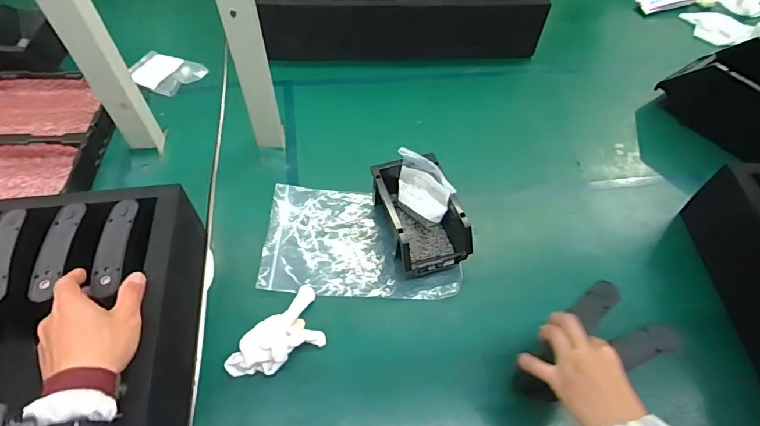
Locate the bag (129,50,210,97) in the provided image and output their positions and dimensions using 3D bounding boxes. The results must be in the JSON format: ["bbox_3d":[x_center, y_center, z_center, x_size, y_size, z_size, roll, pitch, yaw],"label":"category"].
[{"bbox_3d":[-0.408,-0.267,0.844,0.128,0.012,0.101,20,57,11],"label":"bag"}]

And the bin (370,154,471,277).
[{"bbox_3d":[0.056,0.002,0.642,0.101,0.078,0.165,-14,57,-12],"label":"bin"}]

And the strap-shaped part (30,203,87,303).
[{"bbox_3d":[-0.363,0.040,0.502,0.031,0.006,0.122,-3,55,-4],"label":"strap-shaped part"}]

